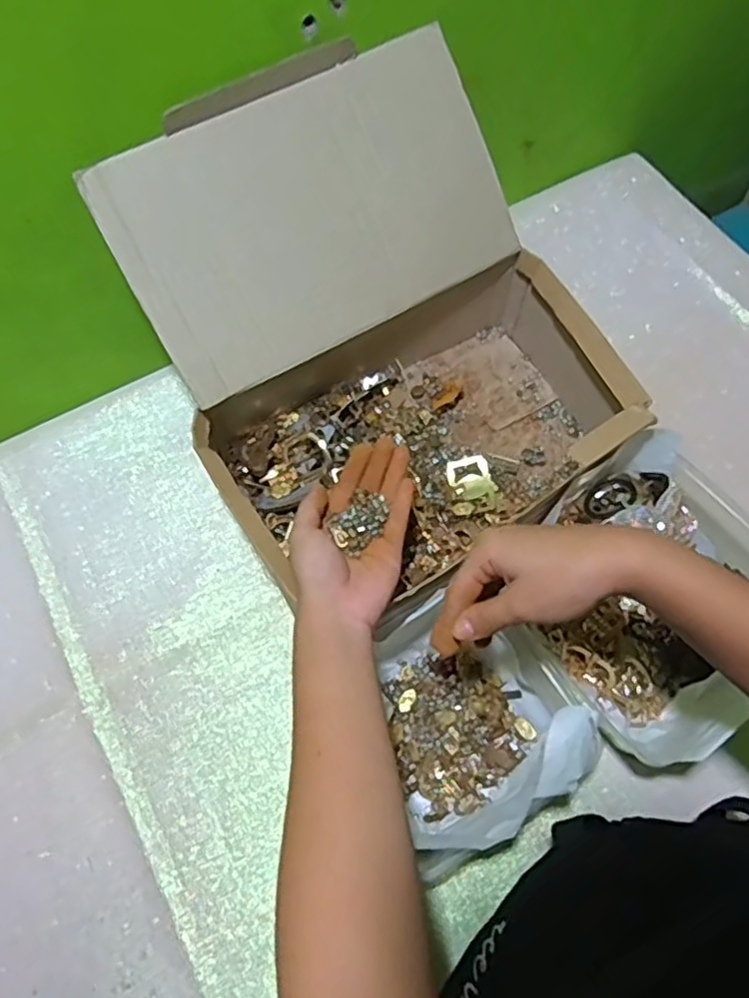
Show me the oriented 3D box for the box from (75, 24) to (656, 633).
[{"bbox_3d":[0.006,-0.129,0.557,0.328,0.226,0.340,-26,65,-10],"label":"box"}]

